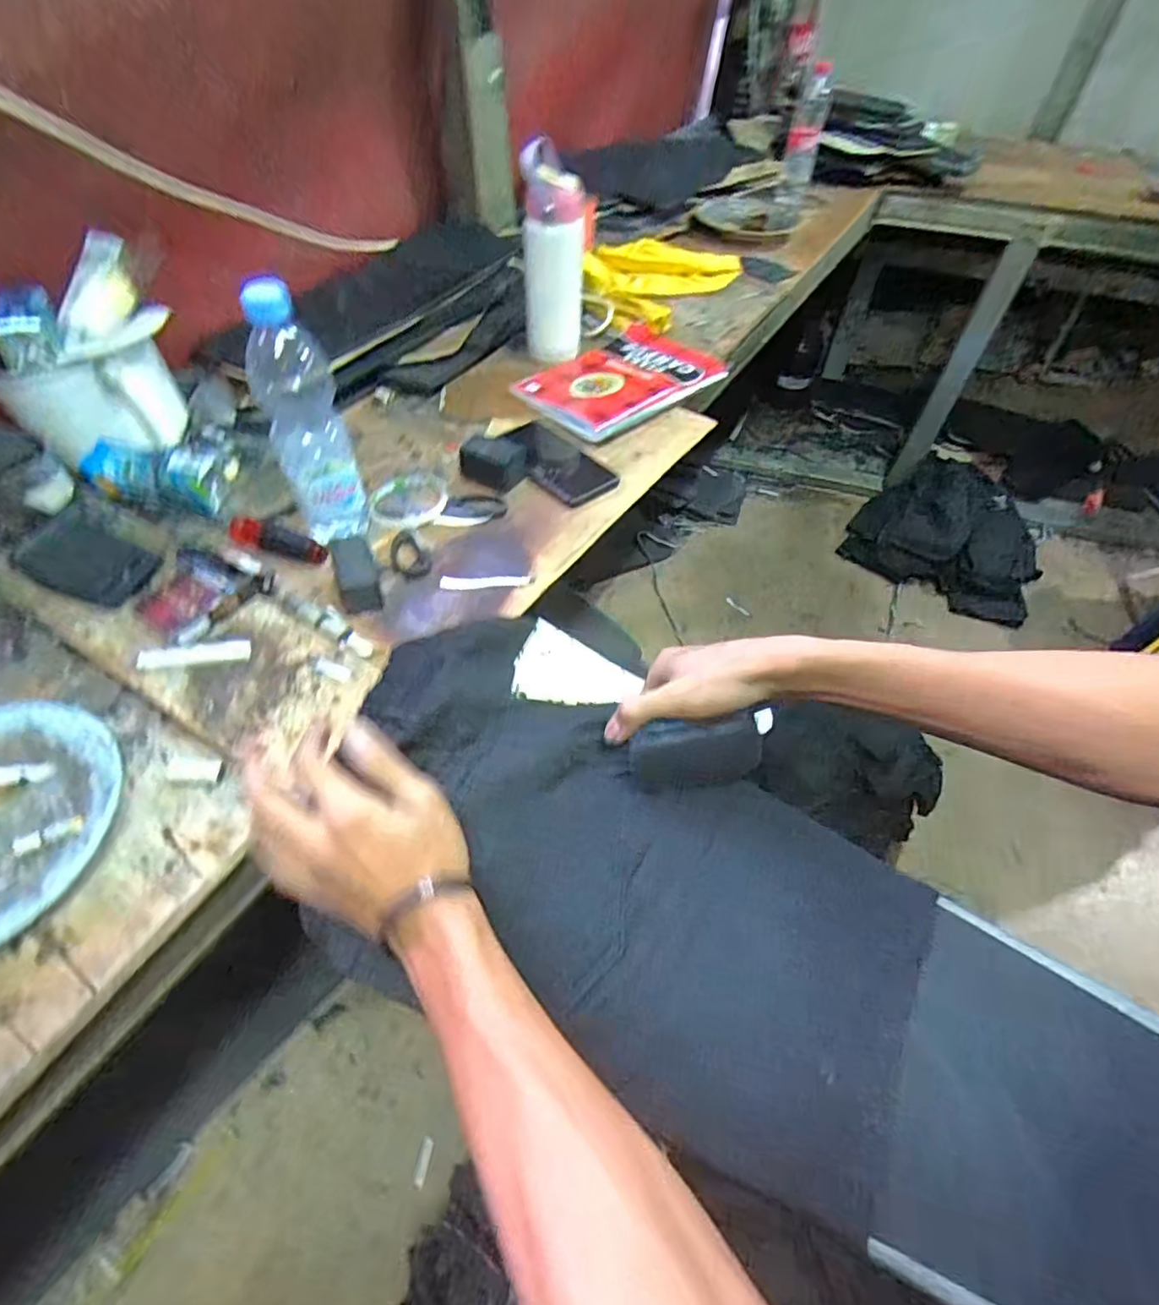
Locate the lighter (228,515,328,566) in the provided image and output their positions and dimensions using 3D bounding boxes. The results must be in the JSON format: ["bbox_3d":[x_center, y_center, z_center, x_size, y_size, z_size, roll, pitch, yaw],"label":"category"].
[{"bbox_3d":[-0.301,-0.113,0.629,0.098,0.025,0.031,17,51,-3],"label":"lighter"}]

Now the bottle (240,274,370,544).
[{"bbox_3d":[-0.251,-0.208,0.576,0.066,0.236,0.058,-17,55,-16],"label":"bottle"}]

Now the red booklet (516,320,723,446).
[{"bbox_3d":[0.059,-0.378,0.856,0.269,0.028,0.181,-36,60,-27],"label":"red booklet"}]

